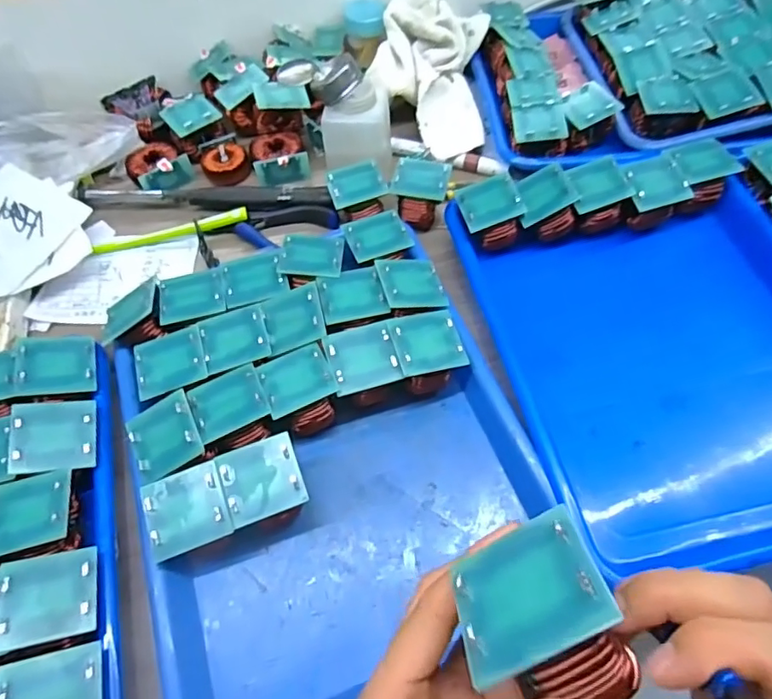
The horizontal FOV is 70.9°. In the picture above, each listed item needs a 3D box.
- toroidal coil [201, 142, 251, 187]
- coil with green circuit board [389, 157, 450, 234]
[{"bbox_3d":[-0.154,-0.179,0.524,0.043,0.019,0.036,-19,60,-9],"label":"toroidal coil"},{"bbox_3d":[0.031,-0.136,0.472,0.048,0.043,0.045,8,60,8],"label":"coil with green circuit board"}]

